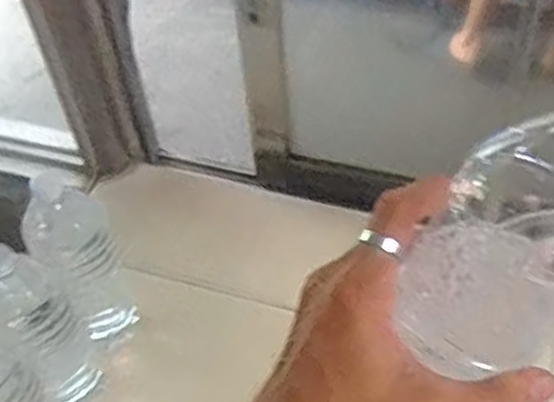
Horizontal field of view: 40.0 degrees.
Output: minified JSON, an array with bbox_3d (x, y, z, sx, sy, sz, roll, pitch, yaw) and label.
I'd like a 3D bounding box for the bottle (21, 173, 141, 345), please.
[{"bbox_3d":[-0.194,0.067,0.768,0.082,0.219,0.065,-30,54,-19],"label":"bottle"}]

